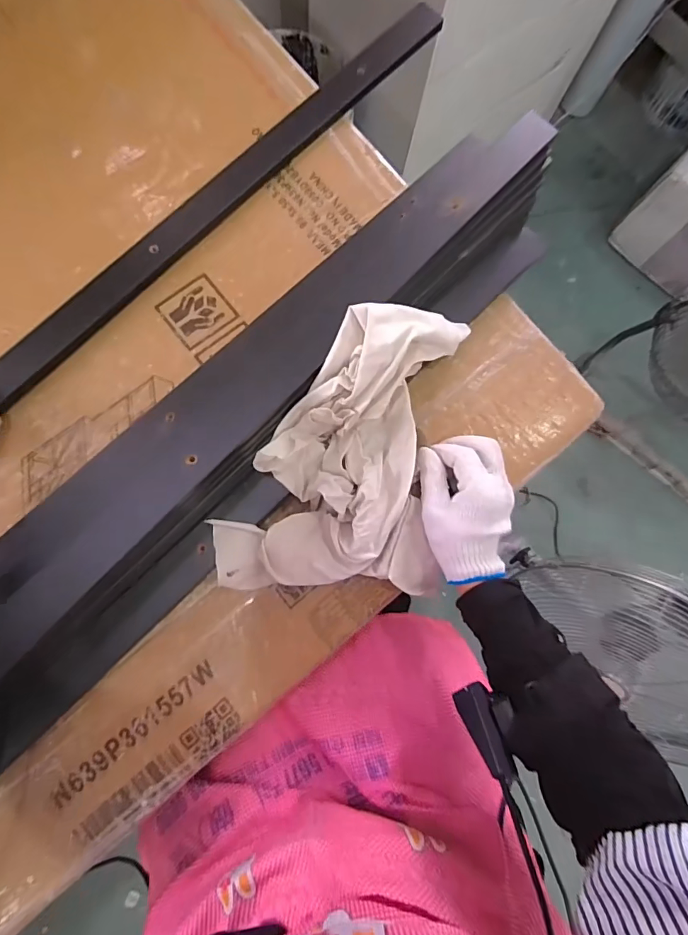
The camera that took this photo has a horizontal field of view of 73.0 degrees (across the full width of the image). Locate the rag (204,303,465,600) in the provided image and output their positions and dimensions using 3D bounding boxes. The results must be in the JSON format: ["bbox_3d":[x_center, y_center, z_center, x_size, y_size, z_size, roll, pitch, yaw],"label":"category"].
[{"bbox_3d":[0.001,-0.010,0.413,0.207,0.052,0.252,4,106,-10],"label":"rag"}]

